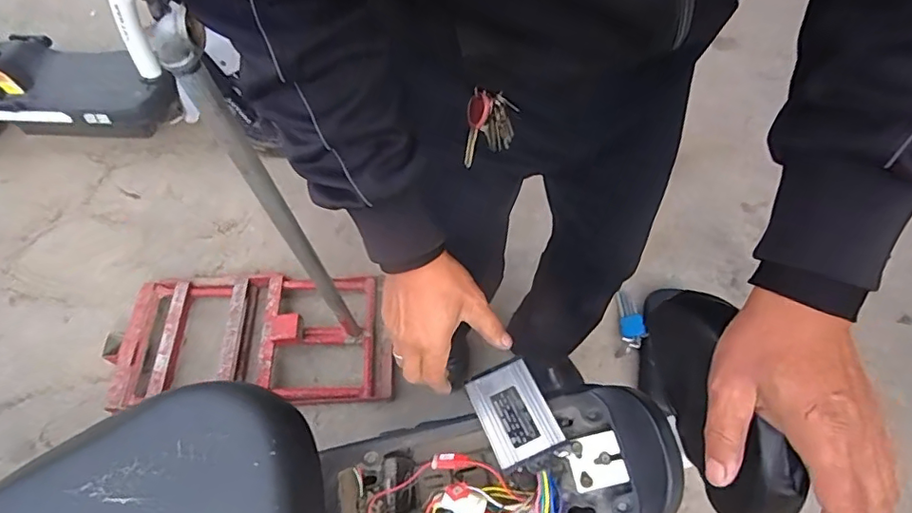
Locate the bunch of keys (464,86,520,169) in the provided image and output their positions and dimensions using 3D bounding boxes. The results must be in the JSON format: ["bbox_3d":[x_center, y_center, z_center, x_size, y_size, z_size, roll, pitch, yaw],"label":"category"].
[{"bbox_3d":[0.036,-0.133,0.560,0.049,0.065,0.053,4,60,7],"label":"bunch of keys"}]

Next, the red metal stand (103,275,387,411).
[{"bbox_3d":[-0.463,0.176,1.210,0.615,0.074,0.311,-4,59,-1],"label":"red metal stand"}]

